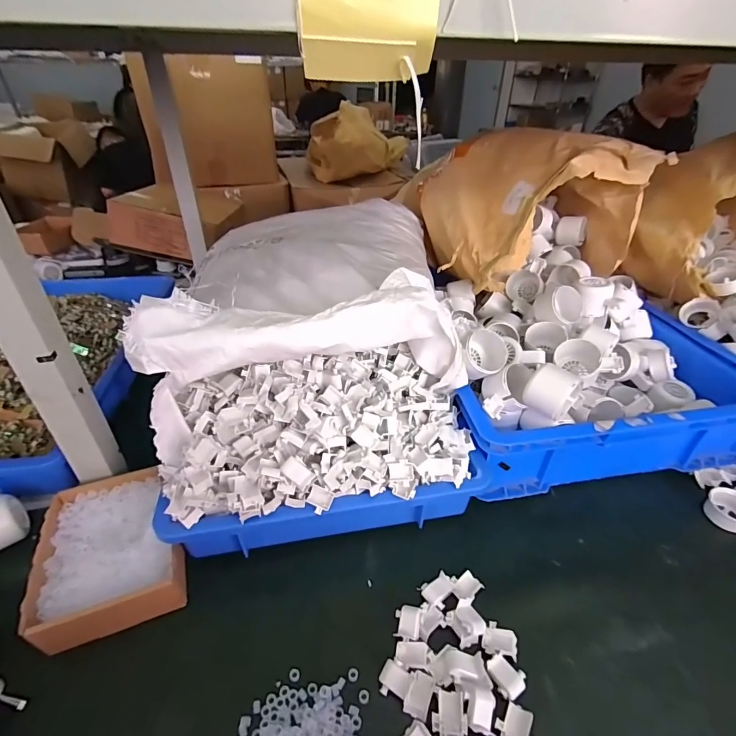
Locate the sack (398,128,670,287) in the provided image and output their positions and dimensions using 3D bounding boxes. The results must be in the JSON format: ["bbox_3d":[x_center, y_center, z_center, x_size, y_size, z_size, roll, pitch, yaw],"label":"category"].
[{"bbox_3d":[0.297,-0.346,0.818,0.367,0.216,0.375,-10,37,-14],"label":"sack"}]

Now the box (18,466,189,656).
[{"bbox_3d":[-0.286,0.201,0.459,0.133,0.051,0.175,-14,39,-20],"label":"box"}]

